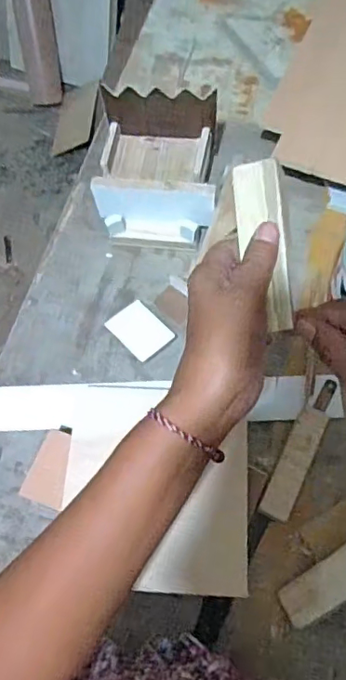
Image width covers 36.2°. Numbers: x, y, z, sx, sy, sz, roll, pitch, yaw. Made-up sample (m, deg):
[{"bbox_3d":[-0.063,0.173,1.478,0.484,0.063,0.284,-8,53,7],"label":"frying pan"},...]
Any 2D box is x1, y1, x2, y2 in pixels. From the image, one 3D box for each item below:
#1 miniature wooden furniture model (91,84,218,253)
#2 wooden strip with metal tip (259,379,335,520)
[{"bbox_3d":[-0.017,-0.191,0.620,0.136,0.103,0.155,4,64,5],"label":"miniature wooden furniture model"},{"bbox_3d":[0.119,0.100,0.487,0.026,0.011,0.135,24,67,14],"label":"wooden strip with metal tip"}]

